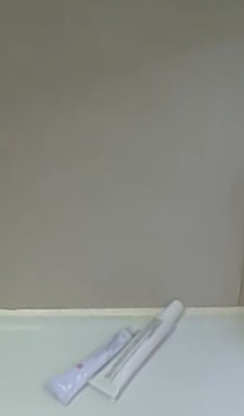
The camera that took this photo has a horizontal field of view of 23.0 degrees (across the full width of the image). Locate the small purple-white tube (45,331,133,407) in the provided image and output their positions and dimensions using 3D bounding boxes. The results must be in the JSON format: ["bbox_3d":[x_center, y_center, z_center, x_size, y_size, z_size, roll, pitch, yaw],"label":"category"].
[{"bbox_3d":[-0.032,0.155,0.613,0.030,0.012,0.102,27,42,33],"label":"small purple-white tube"}]

